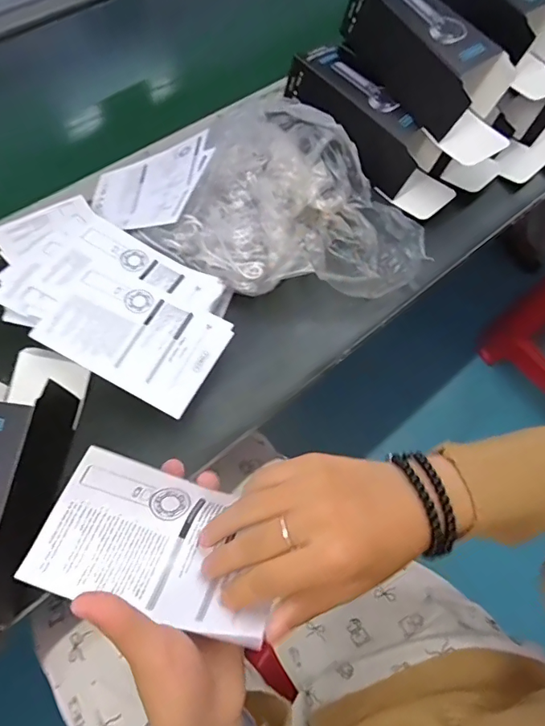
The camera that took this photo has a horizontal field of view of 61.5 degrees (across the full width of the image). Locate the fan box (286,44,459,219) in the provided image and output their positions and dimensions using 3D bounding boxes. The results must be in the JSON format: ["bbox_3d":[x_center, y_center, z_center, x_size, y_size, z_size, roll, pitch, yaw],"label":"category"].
[{"bbox_3d":[0.120,-0.266,0.513,0.082,0.066,0.231,-38,88,-19],"label":"fan box"}]

